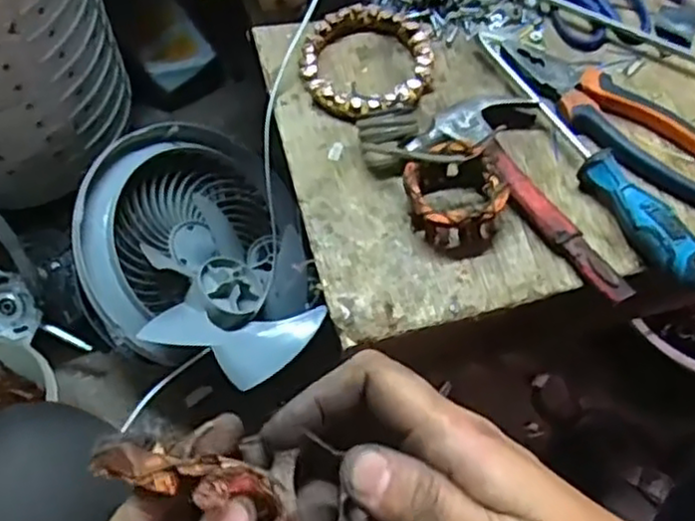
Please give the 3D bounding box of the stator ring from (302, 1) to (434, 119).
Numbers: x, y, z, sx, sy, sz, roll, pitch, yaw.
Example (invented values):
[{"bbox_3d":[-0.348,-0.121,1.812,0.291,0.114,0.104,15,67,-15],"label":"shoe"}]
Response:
[{"bbox_3d":[0.016,-0.154,0.548,0.100,0.016,0.099,-1,63,1],"label":"stator ring"}]

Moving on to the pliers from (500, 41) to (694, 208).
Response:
[{"bbox_3d":[0.195,-0.108,0.522,0.186,0.014,0.053,40,71,20],"label":"pliers"}]

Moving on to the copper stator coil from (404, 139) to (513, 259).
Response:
[{"bbox_3d":[0.073,-0.042,0.483,0.063,0.033,0.071,-13,63,-5],"label":"copper stator coil"}]

